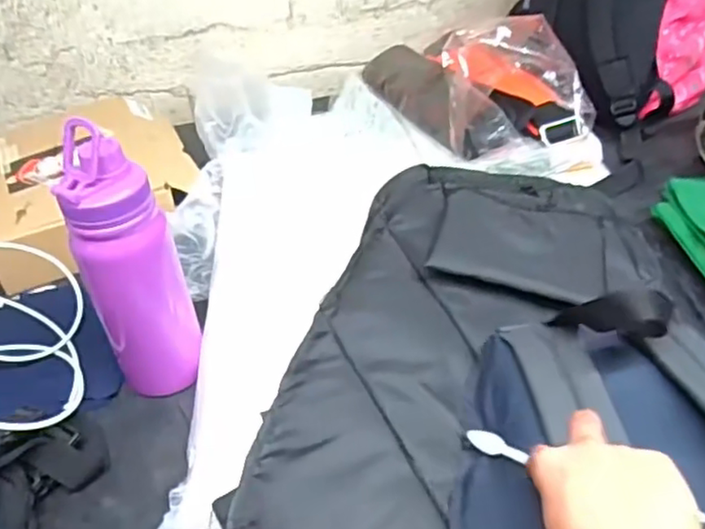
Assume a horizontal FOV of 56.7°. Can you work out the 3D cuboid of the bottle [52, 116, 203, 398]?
[{"bbox_3d":[-0.182,0.008,0.544,0.064,0.234,0.064,6,40,14],"label":"bottle"}]

